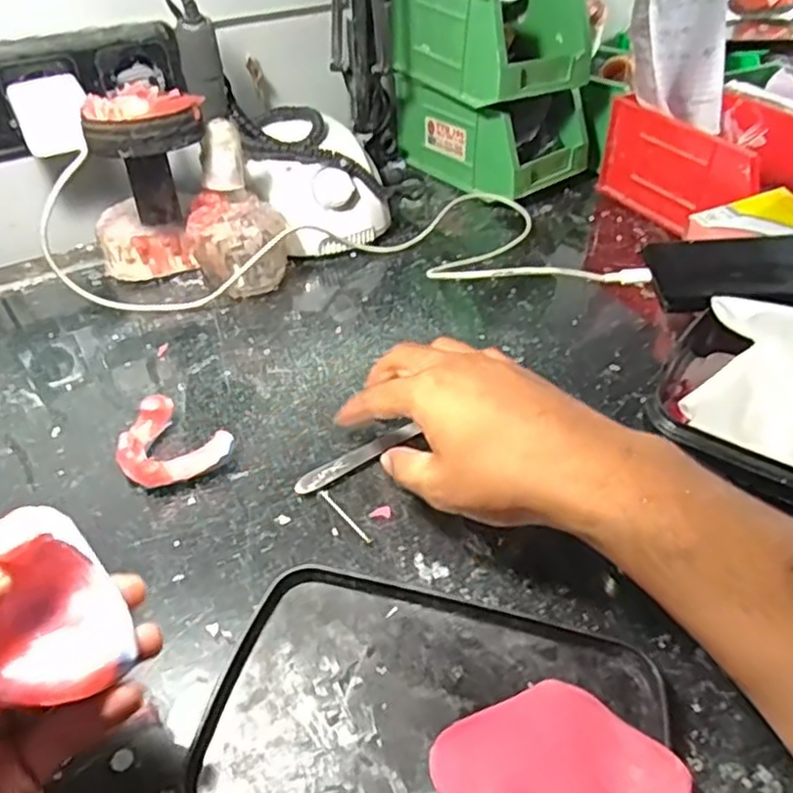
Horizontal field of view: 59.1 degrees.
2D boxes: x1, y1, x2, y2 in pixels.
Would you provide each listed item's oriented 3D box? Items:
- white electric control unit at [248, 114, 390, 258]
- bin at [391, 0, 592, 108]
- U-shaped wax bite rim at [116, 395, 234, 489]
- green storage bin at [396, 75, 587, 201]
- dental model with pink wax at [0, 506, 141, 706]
[{"bbox_3d":[-0.063,-0.173,0.584,0.102,0.085,0.107,-26,48,-27],"label":"white electric control unit"},{"bbox_3d":[0.081,-0.320,0.613,0.095,0.079,0.170,-23,46,-24],"label":"bin"},{"bbox_3d":[-0.130,0.030,0.400,0.060,0.023,0.051,22,46,23],"label":"U-shaped wax bite rim"},{"bbox_3d":[0.087,-0.253,0.674,0.102,0.083,0.168,-29,49,-29],"label":"green storage bin"},{"bbox_3d":[-0.120,0.070,0.229,0.050,0.035,0.053,-23,46,-24],"label":"dental model with pink wax"}]

